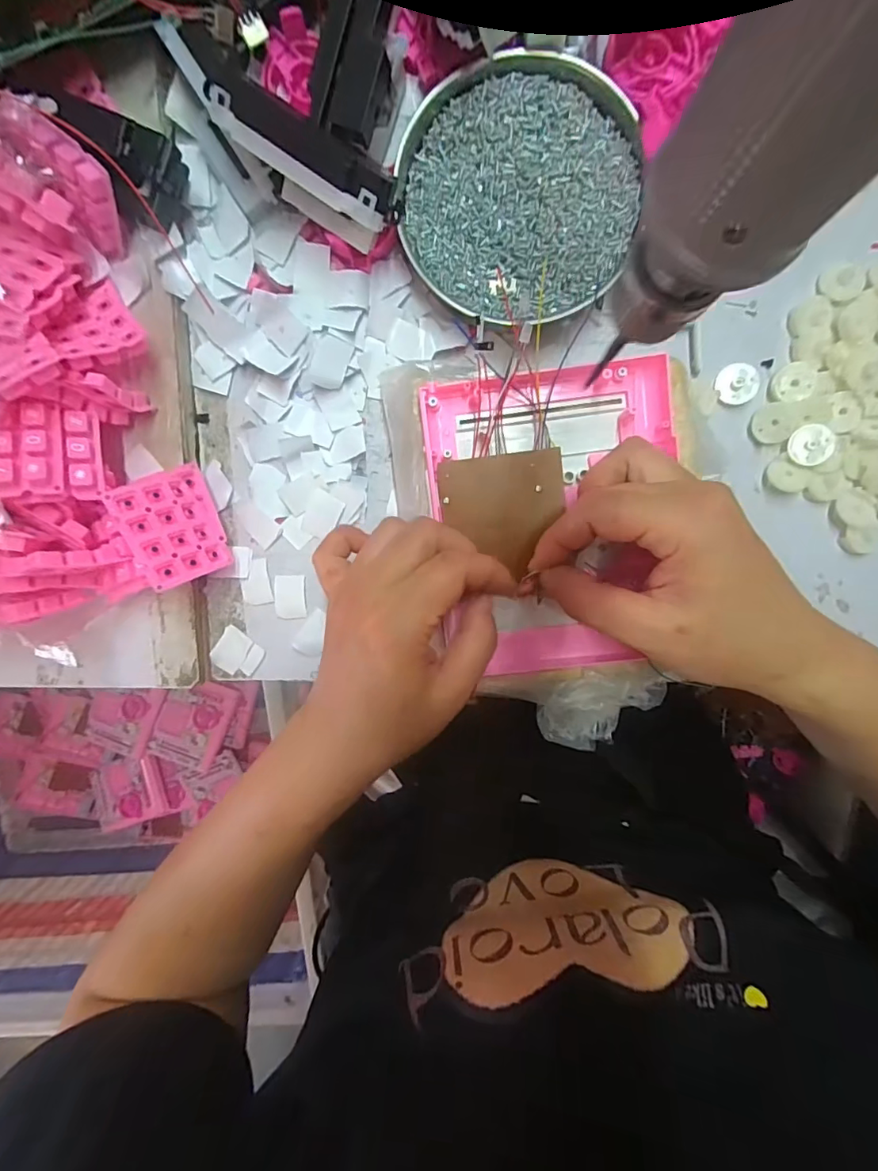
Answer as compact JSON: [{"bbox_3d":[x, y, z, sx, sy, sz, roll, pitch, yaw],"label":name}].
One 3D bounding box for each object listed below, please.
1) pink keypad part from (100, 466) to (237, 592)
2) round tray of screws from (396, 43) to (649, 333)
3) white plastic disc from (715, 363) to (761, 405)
[{"bbox_3d":[-0.150,-0.035,0.287,0.006,0.055,0.062,-20,99,41],"label":"pink keypad part"},{"bbox_3d":[0.046,-0.222,0.284,0.135,0.017,0.130,0,98,3],"label":"round tray of screws"},{"bbox_3d":[0.177,-0.119,0.294,0.026,0.004,0.023,-21,97,5],"label":"white plastic disc"}]

